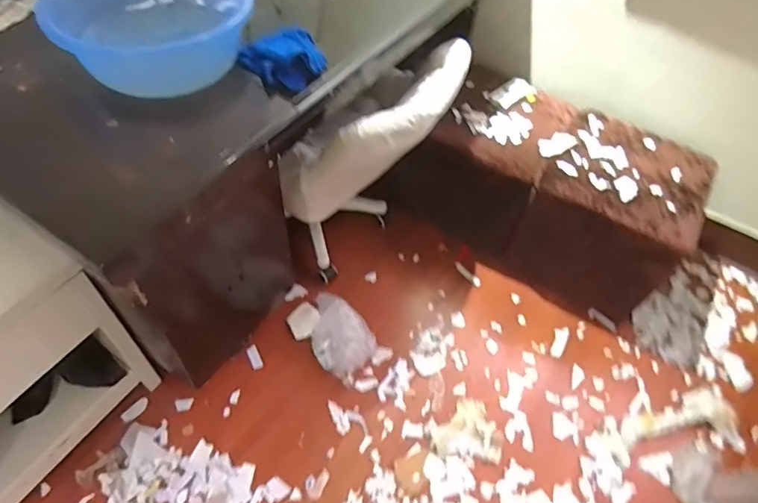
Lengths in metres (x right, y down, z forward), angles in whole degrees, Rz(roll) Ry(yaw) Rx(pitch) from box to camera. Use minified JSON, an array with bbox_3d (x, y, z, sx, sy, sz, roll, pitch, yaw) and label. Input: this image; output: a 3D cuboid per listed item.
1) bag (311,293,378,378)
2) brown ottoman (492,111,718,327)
[{"bbox_3d":[-0.115,0.232,1.378,0.203,0.084,0.161,38,60,22],"label":"bag"},{"bbox_3d":[0.663,-0.095,1.484,0.400,0.375,0.402,29,56,17],"label":"brown ottoman"}]

